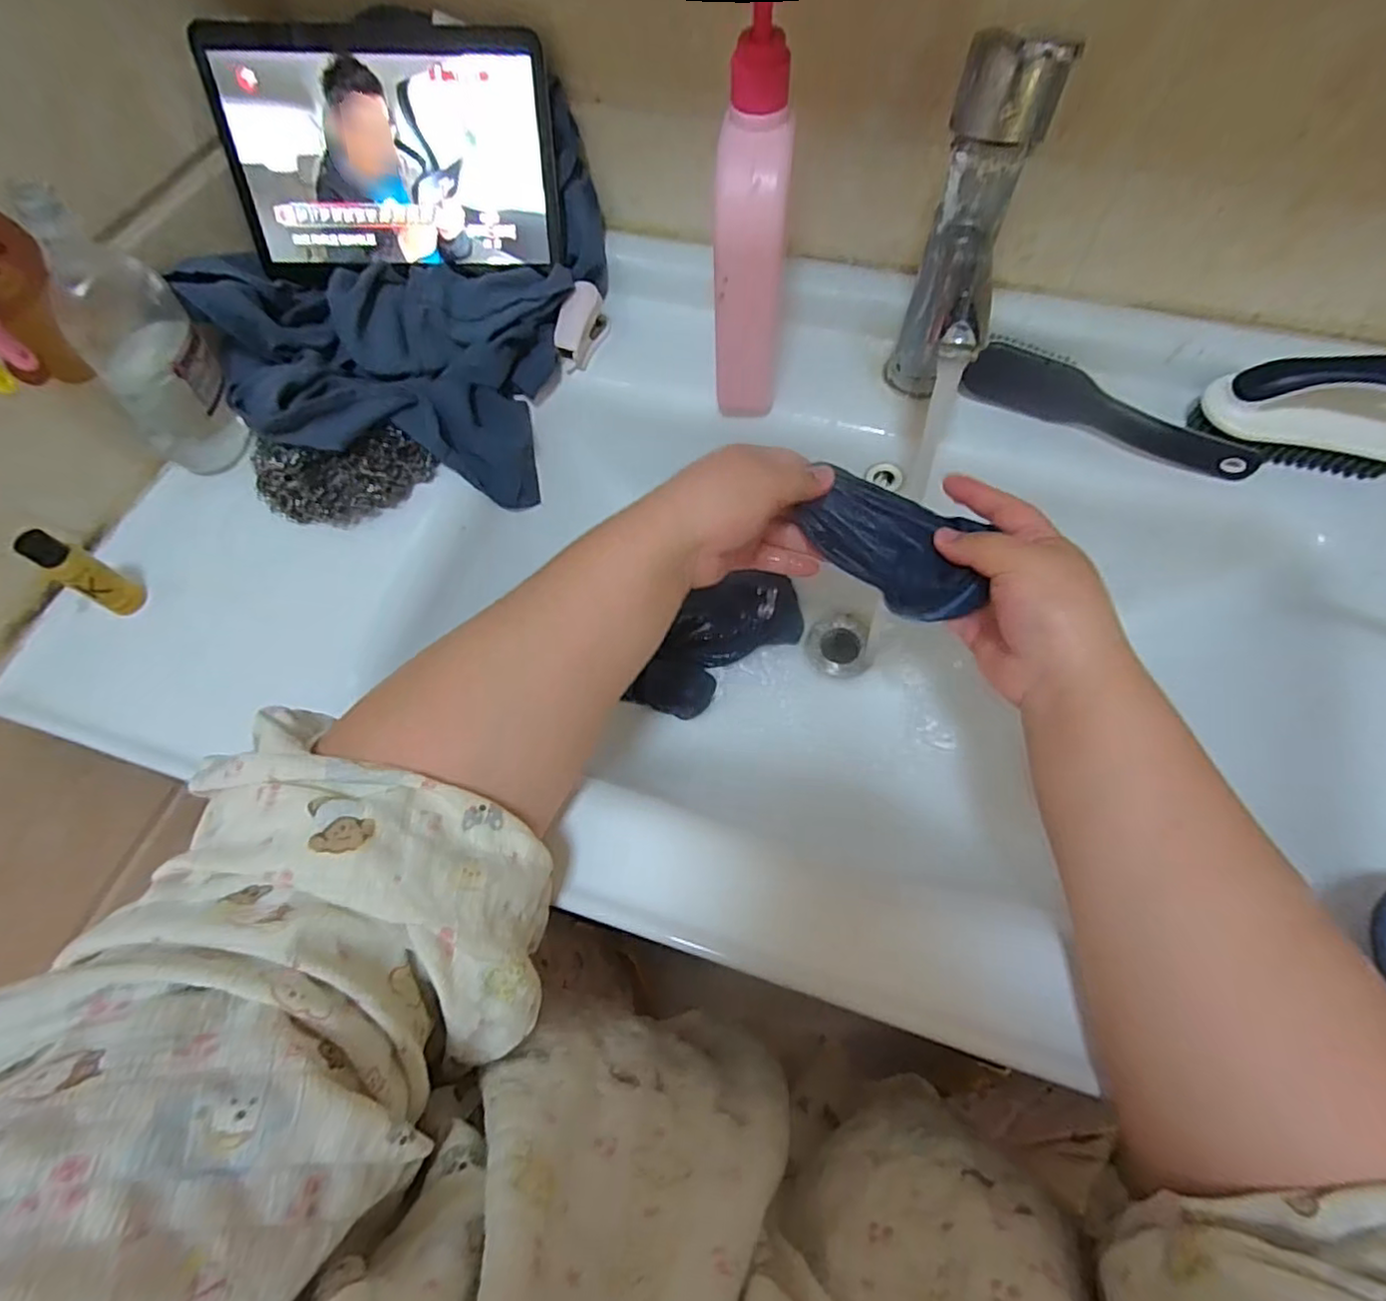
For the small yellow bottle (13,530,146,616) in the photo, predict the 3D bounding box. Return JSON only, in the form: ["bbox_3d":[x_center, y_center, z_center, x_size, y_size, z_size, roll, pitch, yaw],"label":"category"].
[{"bbox_3d":[-0.369,-0.048,0.383,0.016,0.068,0.021,32,69,16],"label":"small yellow bottle"}]

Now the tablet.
[{"bbox_3d":[-0.210,-0.341,0.446,0.217,0.136,0.016,-1,36,-3],"label":"tablet"}]

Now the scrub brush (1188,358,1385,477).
[{"bbox_3d":[0.402,-0.154,0.403,0.125,0.068,0.051,10,65,7],"label":"scrub brush"}]

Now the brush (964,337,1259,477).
[{"bbox_3d":[0.289,-0.173,0.441,0.190,0.036,0.046,24,67,13],"label":"brush"}]

